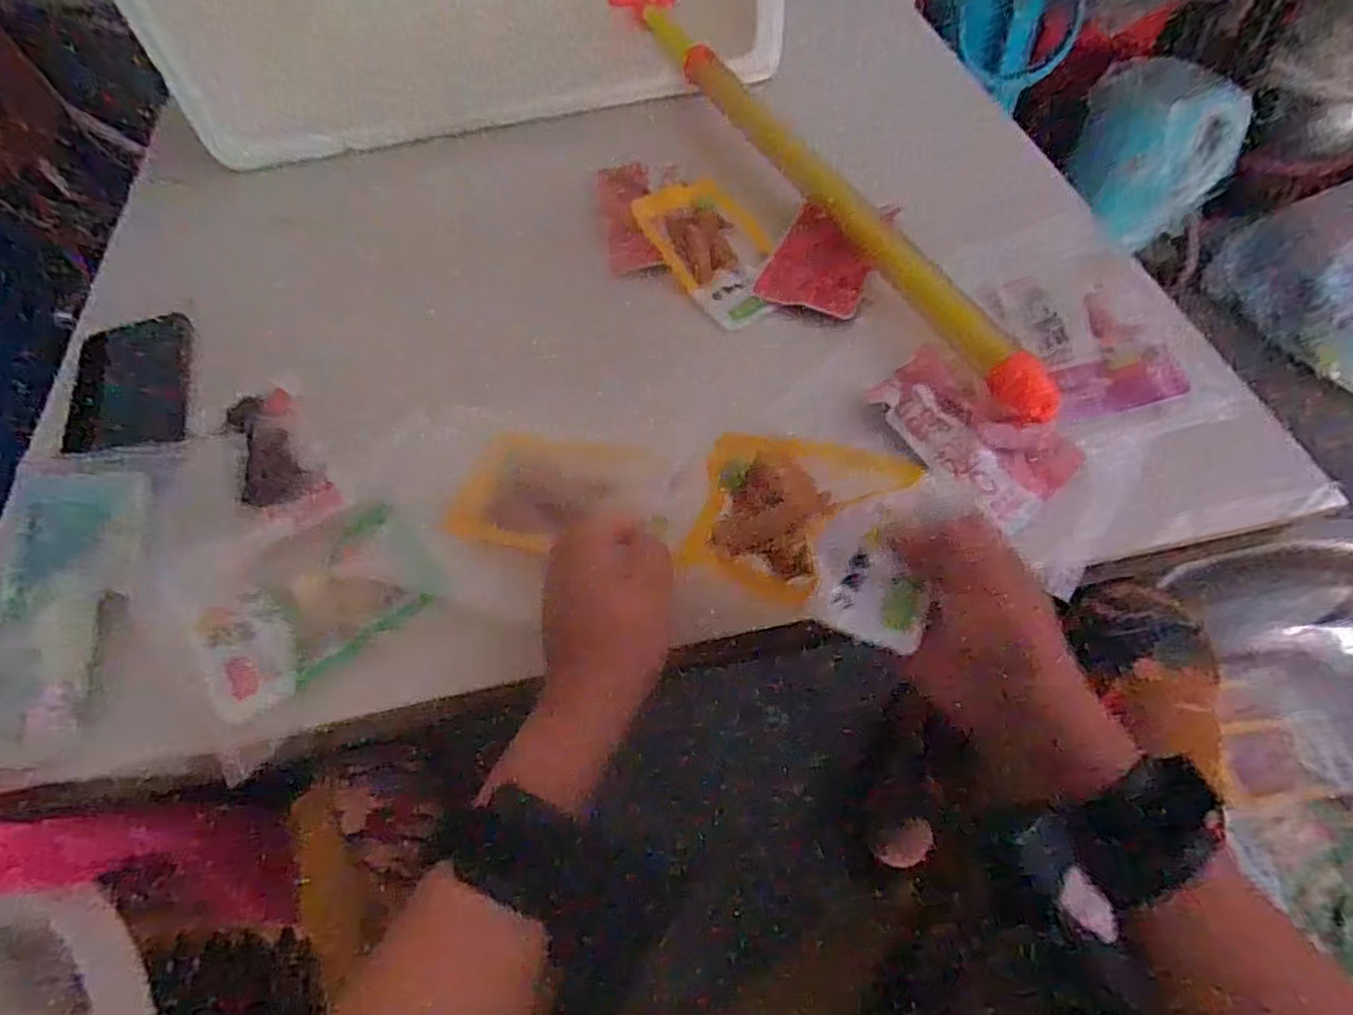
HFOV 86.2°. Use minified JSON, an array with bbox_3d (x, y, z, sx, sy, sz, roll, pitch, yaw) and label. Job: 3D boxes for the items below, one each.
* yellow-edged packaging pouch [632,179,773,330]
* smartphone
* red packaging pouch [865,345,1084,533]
[{"bbox_3d":[0.030,-0.193,0.530,0.074,0.019,0.134,-27,60,-13],"label":"yellow-edged packaging pouch"},{"bbox_3d":[-0.382,-0.087,0.508,0.070,0.014,0.131,-18,58,-7],"label":"smartphone"},{"bbox_3d":[0.178,-0.050,0.432,0.072,0.010,0.116,-36,62,-17],"label":"red packaging pouch"}]

